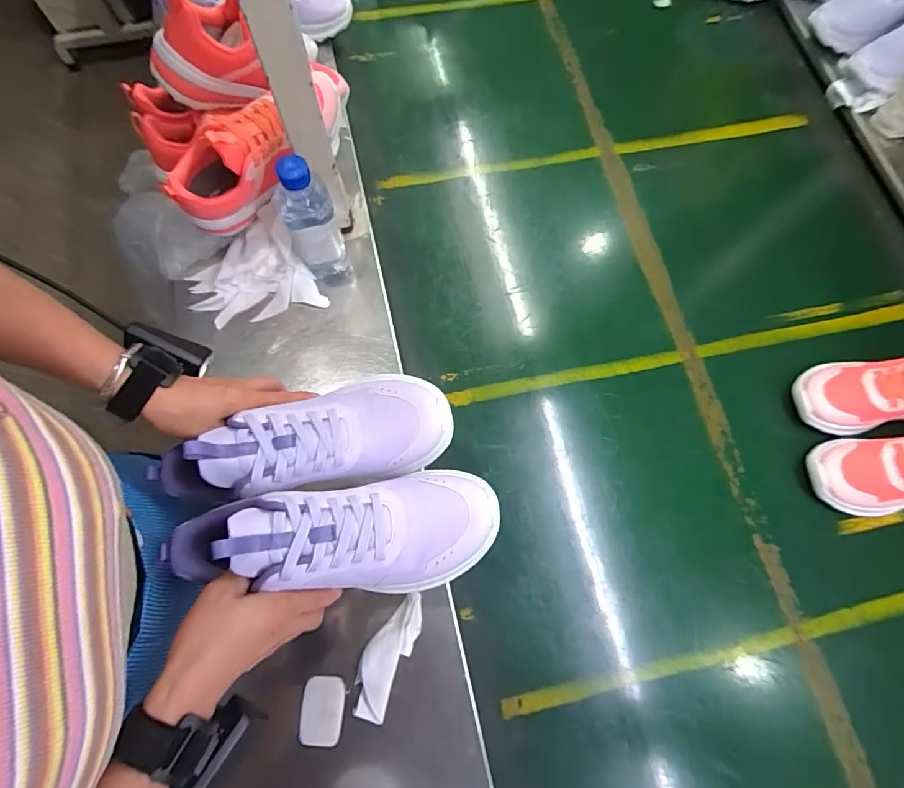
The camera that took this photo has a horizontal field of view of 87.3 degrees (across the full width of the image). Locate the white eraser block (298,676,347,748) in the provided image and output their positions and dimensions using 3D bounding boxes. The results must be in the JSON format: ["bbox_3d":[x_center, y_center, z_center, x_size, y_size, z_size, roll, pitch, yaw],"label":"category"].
[{"bbox_3d":[-0.130,0.319,0.477,0.042,0.012,0.058,5,73,0],"label":"white eraser block"}]

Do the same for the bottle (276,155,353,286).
[{"bbox_3d":[-0.164,-0.202,0.550,0.061,0.161,0.071,-12,73,-5],"label":"bottle"}]

